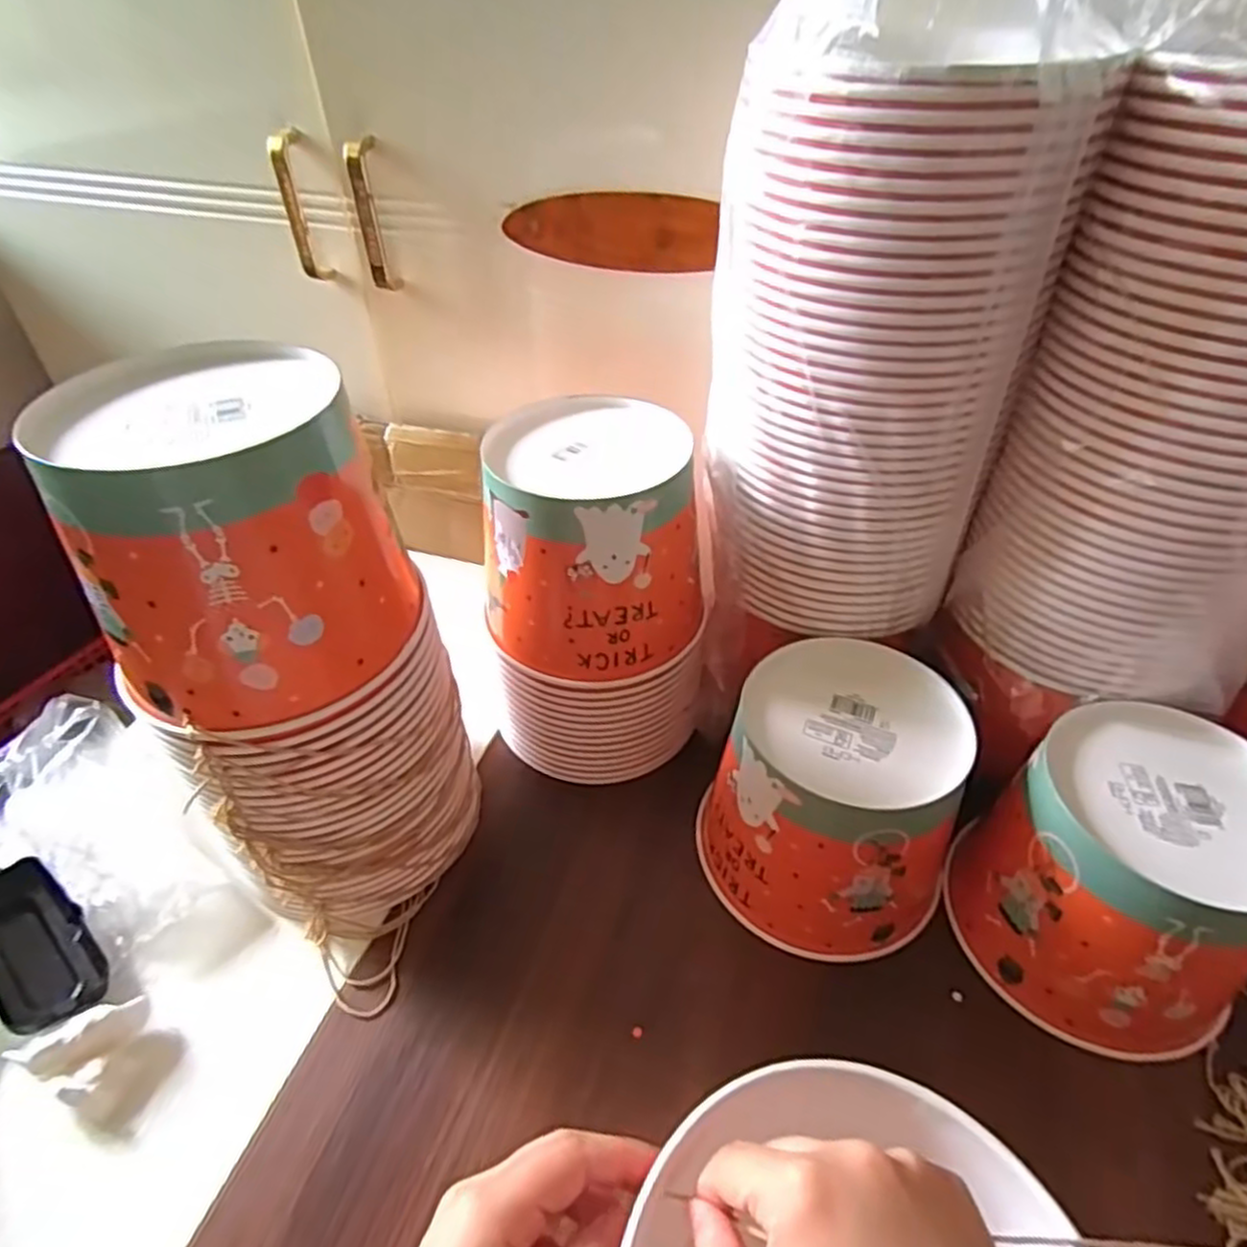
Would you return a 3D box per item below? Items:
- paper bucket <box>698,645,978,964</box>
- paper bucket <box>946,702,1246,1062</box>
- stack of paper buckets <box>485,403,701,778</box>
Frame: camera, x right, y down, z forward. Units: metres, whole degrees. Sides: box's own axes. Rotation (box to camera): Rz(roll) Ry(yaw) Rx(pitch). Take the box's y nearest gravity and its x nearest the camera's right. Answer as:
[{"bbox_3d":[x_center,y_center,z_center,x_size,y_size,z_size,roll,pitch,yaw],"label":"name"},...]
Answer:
[{"bbox_3d":[0.132,0.110,0.457,0.137,0.133,0.132,-1,42,1],"label":"paper bucket"},{"bbox_3d":[0.285,0.142,0.419,0.145,0.138,0.144,-27,48,-25],"label":"paper bucket"},{"bbox_3d":[-0.017,-0.018,0.524,0.142,0.227,0.149,-1,42,0],"label":"stack of paper buckets"}]

